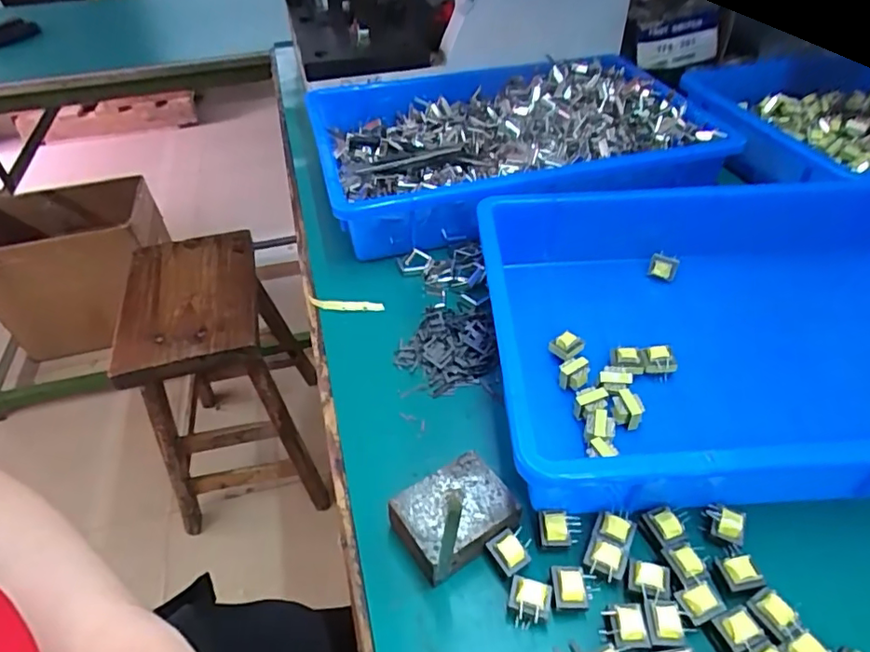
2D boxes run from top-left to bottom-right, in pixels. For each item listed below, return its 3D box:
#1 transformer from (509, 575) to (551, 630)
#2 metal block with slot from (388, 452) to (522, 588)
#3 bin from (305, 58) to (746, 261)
[{"bbox_3d":[0.045,0.133,0.264,0.018,0.017,0.017,9,45,13],"label":"transformer"},{"bbox_3d":[0.010,0.101,0.291,0.058,0.026,0.041,-25,48,-21],"label":"metal block with slot"},{"bbox_3d":[0.068,-0.177,0.539,0.350,0.057,0.250,-10,44,-6],"label":"bin"}]

